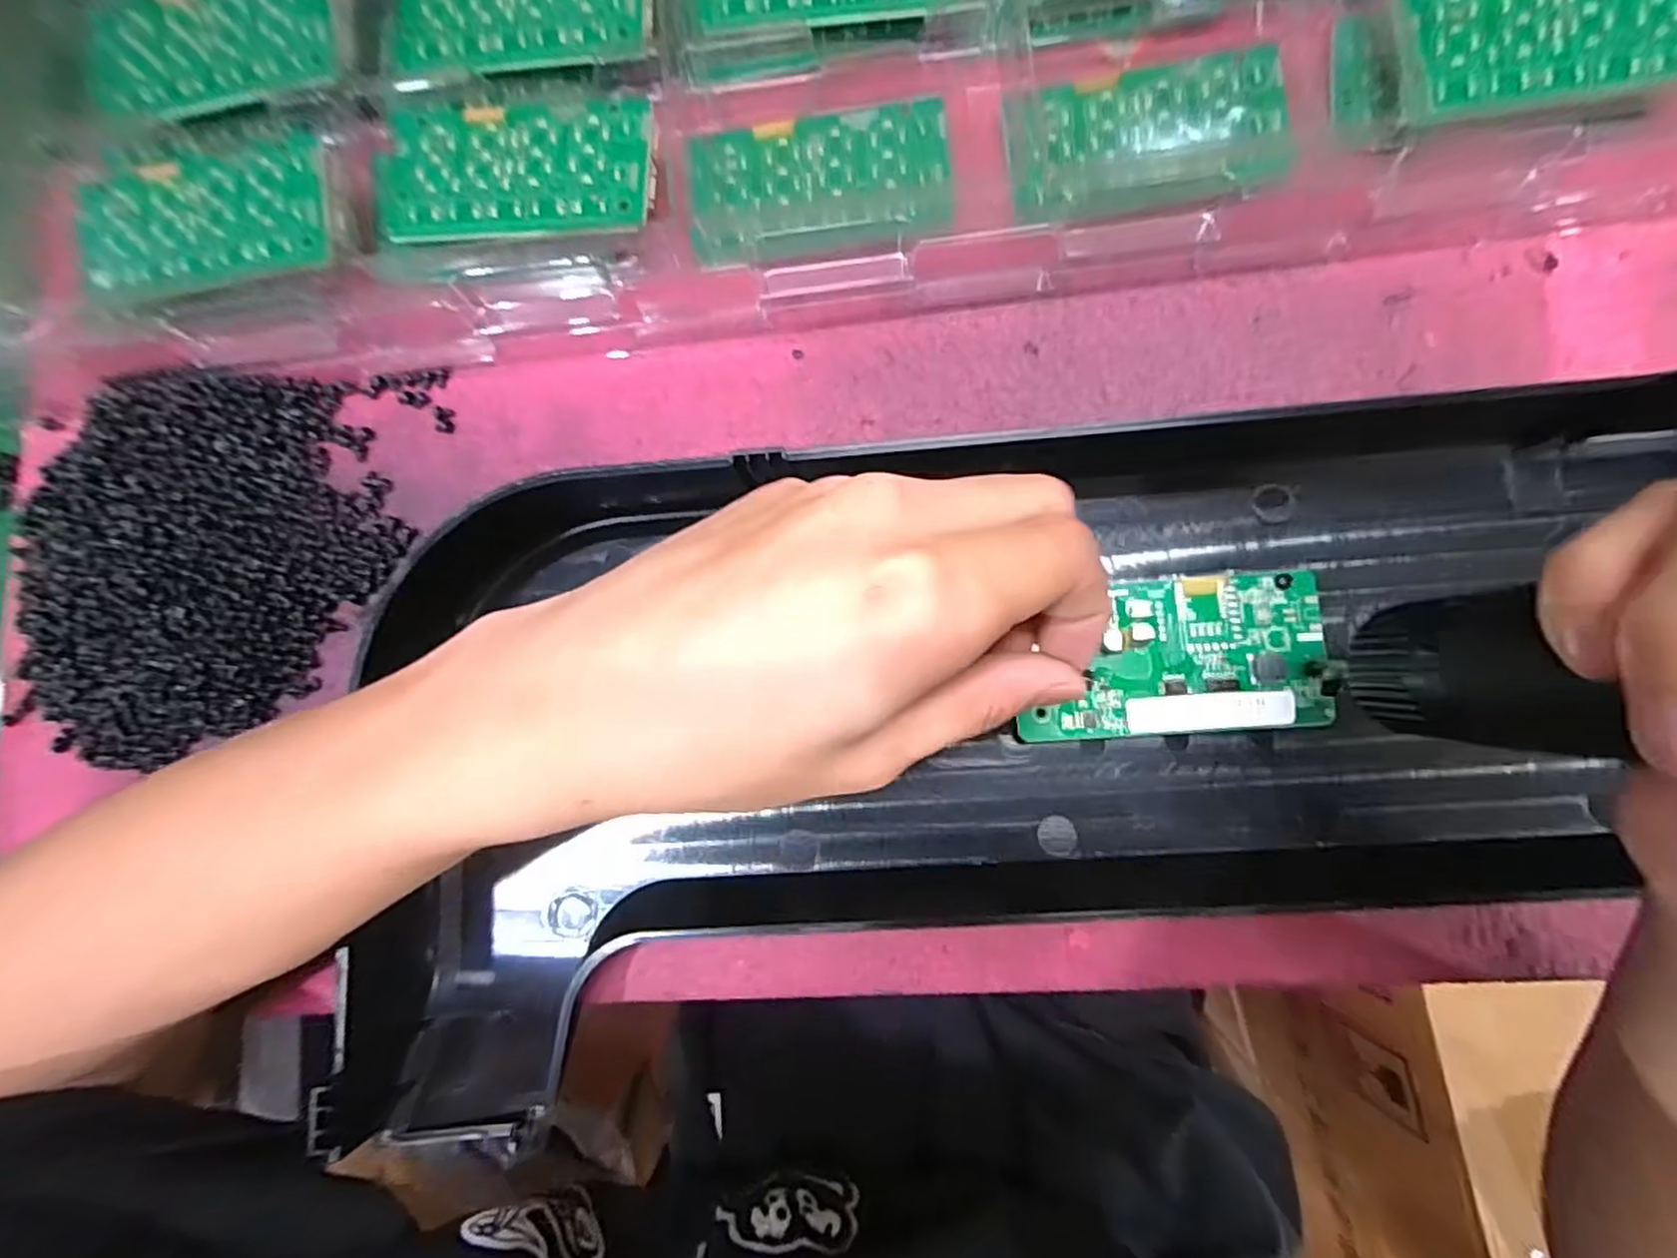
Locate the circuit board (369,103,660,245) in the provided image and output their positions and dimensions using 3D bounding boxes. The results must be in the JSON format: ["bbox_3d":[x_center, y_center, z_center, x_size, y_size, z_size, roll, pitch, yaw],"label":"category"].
[{"bbox_3d":[-0.114,-0.159,0.246,0.098,0.007,0.048,1,83,4],"label":"circuit board"}]

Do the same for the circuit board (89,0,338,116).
[{"bbox_3d":[-0.234,-0.216,0.262,0.099,0.004,0.052,-3,83,4],"label":"circuit board"}]

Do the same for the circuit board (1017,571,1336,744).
[{"bbox_3d":[0.104,0.009,0.221,0.089,0.004,0.048,-4,85,3],"label":"circuit board"}]

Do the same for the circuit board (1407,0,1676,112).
[{"bbox_3d":[0.232,-0.194,0.224,0.090,0.008,0.049,-5,83,3],"label":"circuit board"}]

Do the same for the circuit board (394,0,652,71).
[{"bbox_3d":[-0.115,-0.226,0.255,0.096,0.005,0.048,2,83,4],"label":"circuit board"}]

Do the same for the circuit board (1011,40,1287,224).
[{"bbox_3d":[0.107,-0.172,0.247,0.092,0.008,0.047,-6,83,3],"label":"circuit board"}]

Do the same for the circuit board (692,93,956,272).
[{"bbox_3d":[-0.007,-0.157,0.252,0.091,0.004,0.053,-4,83,4],"label":"circuit board"}]

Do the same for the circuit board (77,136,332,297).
[{"bbox_3d":[-0.224,-0.143,0.248,0.094,0.005,0.049,-8,84,4],"label":"circuit board"}]

